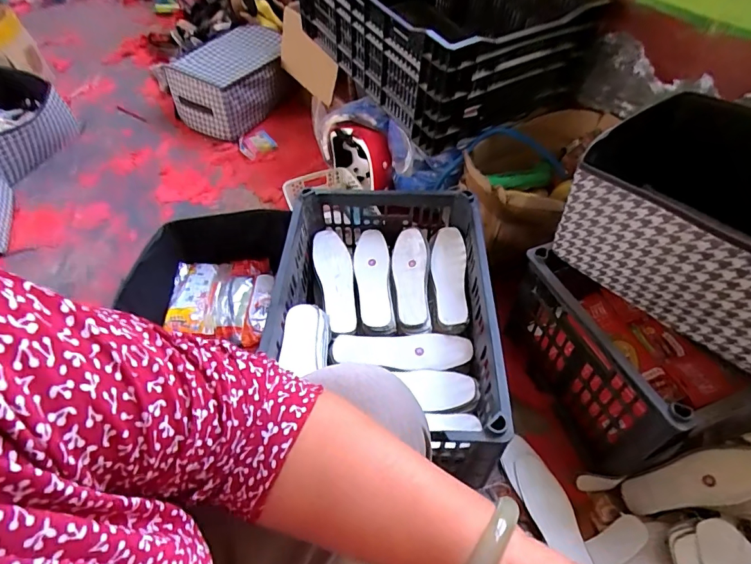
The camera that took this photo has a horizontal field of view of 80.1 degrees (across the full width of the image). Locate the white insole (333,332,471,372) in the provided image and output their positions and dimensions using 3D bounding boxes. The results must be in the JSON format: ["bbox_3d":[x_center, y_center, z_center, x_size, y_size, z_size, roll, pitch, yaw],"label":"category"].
[{"bbox_3d":[0.045,0.118,0.754,0.228,0.014,0.066,-1,48,-1],"label":"white insole"}]

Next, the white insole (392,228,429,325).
[{"bbox_3d":[0.065,-0.013,0.835,0.067,0.038,0.213,0,48,0],"label":"white insole"}]

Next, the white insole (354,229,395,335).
[{"bbox_3d":[-0.004,-0.006,0.841,0.063,0.033,0.225,-3,48,-3],"label":"white insole"}]

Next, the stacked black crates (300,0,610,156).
[{"bbox_3d":[0.134,-0.597,1.006,0.430,0.270,0.580,-23,52,-20],"label":"stacked black crates"}]

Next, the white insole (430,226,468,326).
[{"bbox_3d":[0.139,-0.016,0.830,0.066,0.020,0.216,-18,43,21],"label":"white insole"}]

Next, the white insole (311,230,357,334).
[{"bbox_3d":[-0.075,-0.010,0.840,0.068,0.026,0.226,-8,48,-8],"label":"white insole"}]

